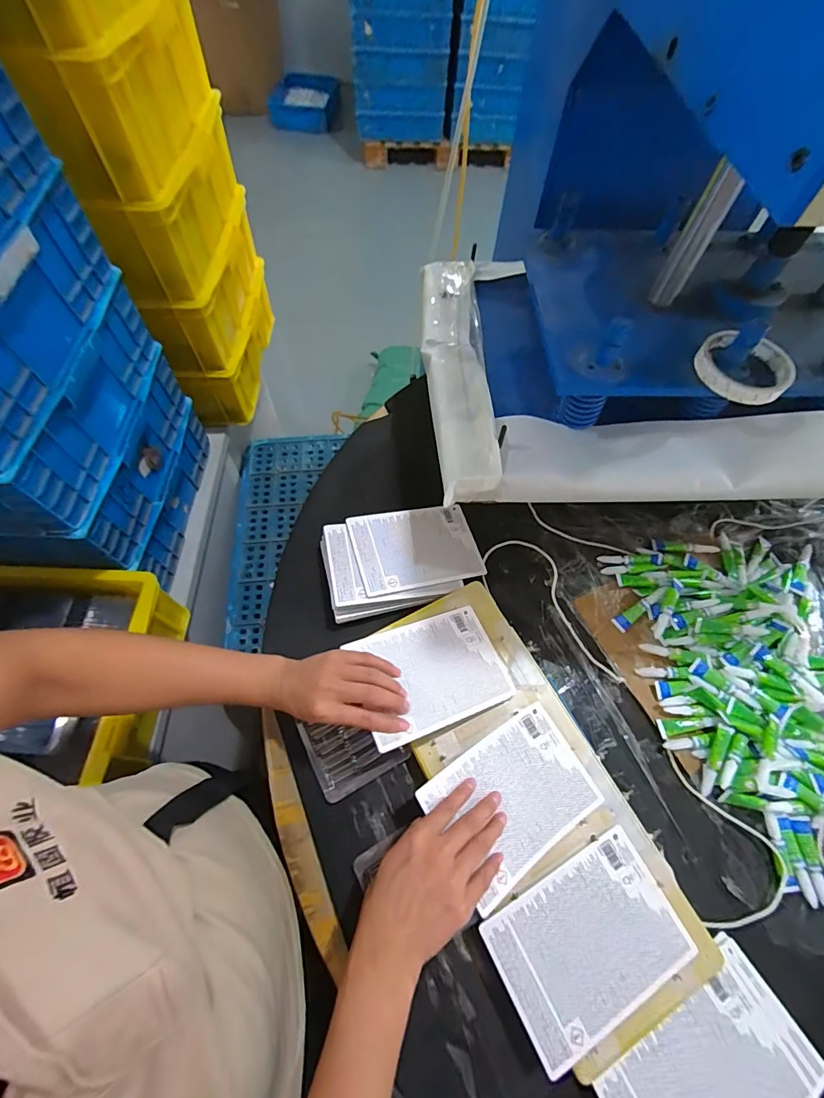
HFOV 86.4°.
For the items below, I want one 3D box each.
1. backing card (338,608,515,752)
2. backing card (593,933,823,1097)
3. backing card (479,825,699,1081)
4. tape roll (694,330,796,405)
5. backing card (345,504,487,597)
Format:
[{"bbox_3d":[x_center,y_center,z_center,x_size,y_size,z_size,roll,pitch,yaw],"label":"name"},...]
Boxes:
[{"bbox_3d":[0.023,0.132,0.480,0.164,0.004,0.116,-13,59,-25],"label":"backing card"},{"bbox_3d":[0.263,0.461,0.376,0.189,0.010,0.113,-25,65,-20],"label":"backing card"},{"bbox_3d":[0.162,0.359,0.402,0.168,0.006,0.114,-25,67,-13],"label":"backing card"},{"bbox_3d":[0.341,-0.185,0.449,0.087,0.016,0.086,1,64,-2],"label":"tape roll"},{"bbox_3d":[0.007,-0.002,0.584,0.164,0.005,0.112,-10,64,-19],"label":"backing card"}]

